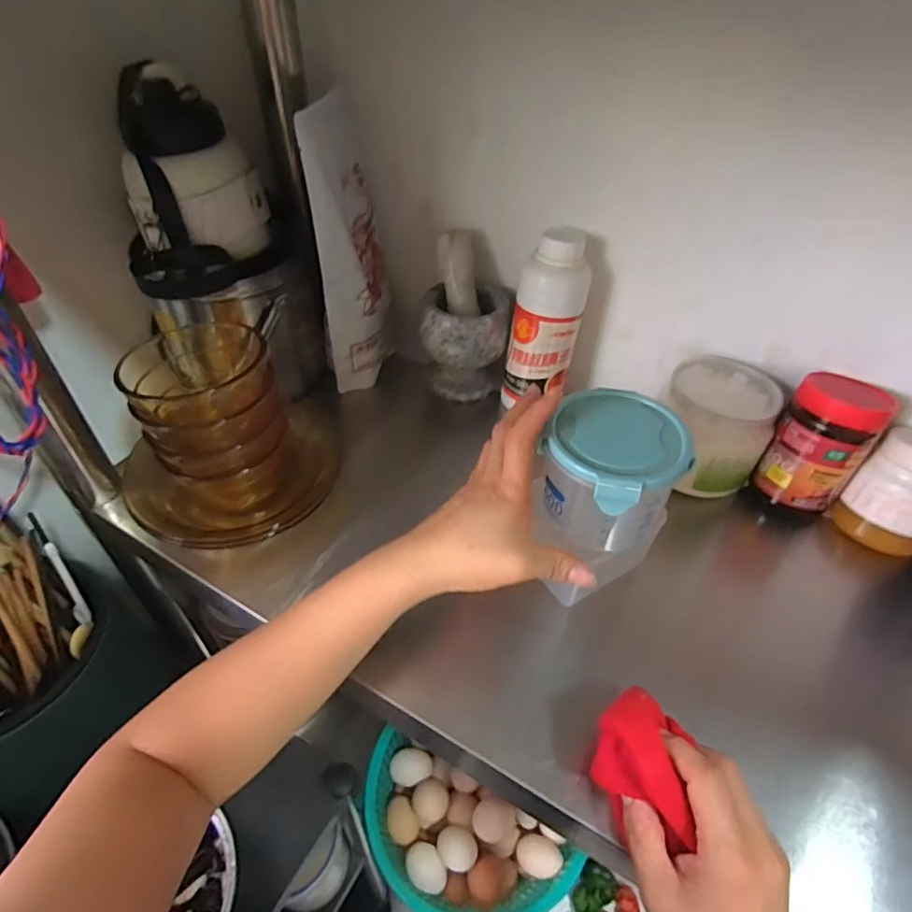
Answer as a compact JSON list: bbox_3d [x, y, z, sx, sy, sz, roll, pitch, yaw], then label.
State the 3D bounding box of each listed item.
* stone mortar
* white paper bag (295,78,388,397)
[{"bbox_3d":[0.011,-0.125,0.625,0.090,0.106,0.087,6,45,3],"label":"stone mortar"},{"bbox_3d":[-0.105,-0.219,0.589,0.064,0.267,0.161,-1,45,-4],"label":"white paper bag"}]

